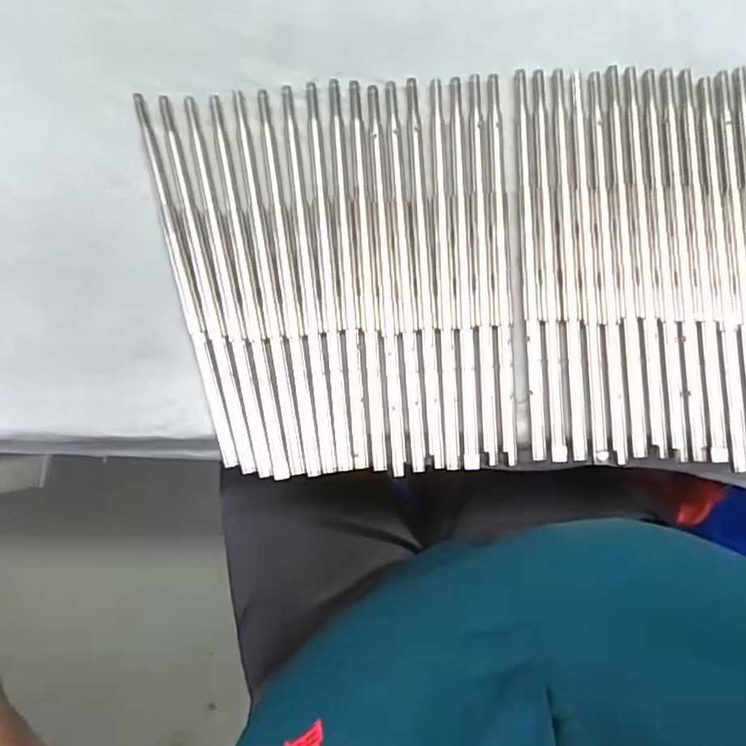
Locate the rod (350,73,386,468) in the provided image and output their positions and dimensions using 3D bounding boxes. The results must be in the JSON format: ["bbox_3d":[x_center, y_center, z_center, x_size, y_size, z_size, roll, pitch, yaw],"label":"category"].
[{"bbox_3d":[-0.002,-0.056,0.329,0.007,0.004,0.209,-4,83,0],"label":"rod"}]

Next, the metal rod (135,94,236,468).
[{"bbox_3d":[-0.102,-0.053,0.332,0.008,0.004,0.208,-15,83,-1],"label":"metal rod"}]

